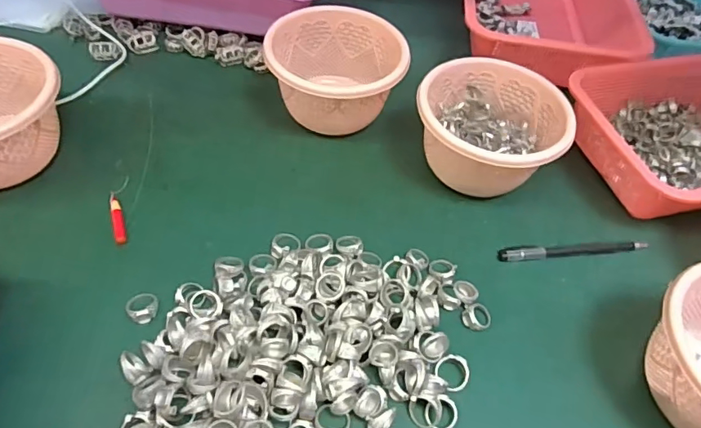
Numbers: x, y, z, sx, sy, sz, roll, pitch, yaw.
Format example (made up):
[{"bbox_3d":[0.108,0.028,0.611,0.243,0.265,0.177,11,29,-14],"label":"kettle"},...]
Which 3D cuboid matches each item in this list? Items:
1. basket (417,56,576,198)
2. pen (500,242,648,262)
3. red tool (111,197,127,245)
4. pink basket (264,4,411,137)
[{"bbox_3d":[0.139,-0.086,0.510,0.142,0.081,0.130,13,53,4],"label":"basket"},{"bbox_3d":[0.214,0.034,0.476,0.148,0.008,0.015,-3,54,-8],"label":"pen"},{"bbox_3d":[-0.214,0.006,0.455,0.010,0.005,0.054,-16,56,-17],"label":"red tool"},{"bbox_3d":[-0.014,-0.152,0.543,0.141,0.079,0.134,3,53,-4],"label":"pink basket"}]

